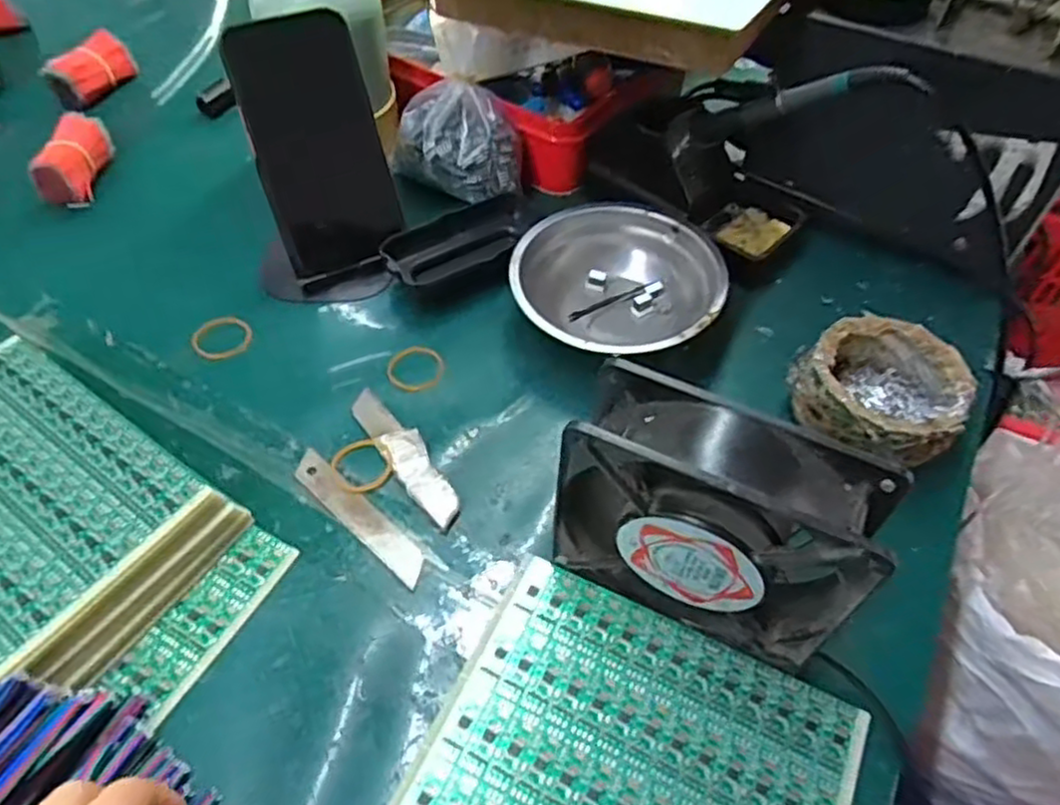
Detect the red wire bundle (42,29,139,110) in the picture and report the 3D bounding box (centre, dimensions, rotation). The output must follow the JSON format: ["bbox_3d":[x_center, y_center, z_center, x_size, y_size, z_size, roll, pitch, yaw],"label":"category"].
[{"bbox_3d":[-0.364,-0.278,0.592,0.030,0.035,0.071,26,55,16],"label":"red wire bundle"}]

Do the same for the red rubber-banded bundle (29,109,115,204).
[{"bbox_3d":[-0.331,-0.176,0.516,0.038,0.037,0.077,-2,52,-5],"label":"red rubber-banded bundle"}]

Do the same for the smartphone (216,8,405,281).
[{"bbox_3d":[-0.129,-0.155,0.434,0.075,0.143,0.008,-19,25,-14],"label":"smartphone"}]

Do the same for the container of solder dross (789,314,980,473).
[{"bbox_3d":[0.196,-0.005,0.396,0.083,0.044,0.083,2,52,-2],"label":"container of solder dross"}]

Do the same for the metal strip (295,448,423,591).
[{"bbox_3d":[-0.088,0.057,0.365,0.098,0.004,0.019,38,59,23],"label":"metal strip"}]

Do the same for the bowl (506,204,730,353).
[{"bbox_3d":[0.052,-0.073,0.441,0.123,0.038,0.116,-4,52,-7],"label":"bowl"}]

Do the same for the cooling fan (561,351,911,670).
[{"bbox_3d":[0.072,0.054,0.297,0.122,0.120,0.039,23,54,14],"label":"cooling fan"}]

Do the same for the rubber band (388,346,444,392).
[{"bbox_3d":[-0.068,-0.020,0.423,0.033,0.004,0.032,2,52,-2],"label":"rubber band"}]

